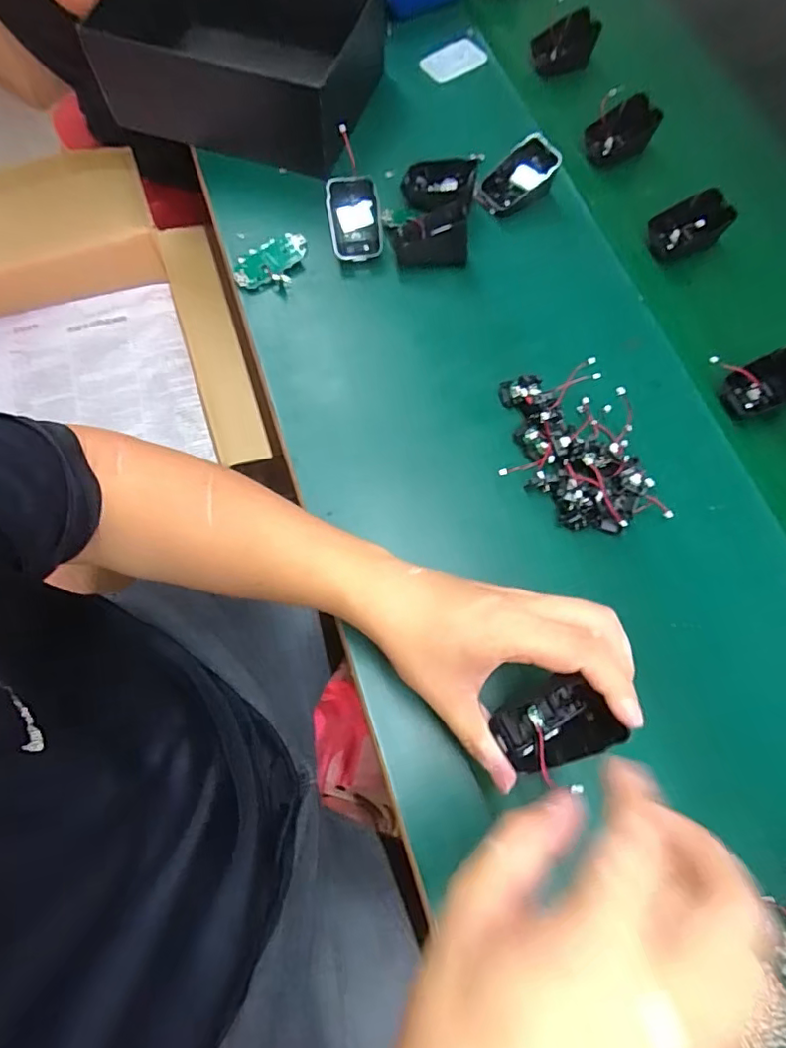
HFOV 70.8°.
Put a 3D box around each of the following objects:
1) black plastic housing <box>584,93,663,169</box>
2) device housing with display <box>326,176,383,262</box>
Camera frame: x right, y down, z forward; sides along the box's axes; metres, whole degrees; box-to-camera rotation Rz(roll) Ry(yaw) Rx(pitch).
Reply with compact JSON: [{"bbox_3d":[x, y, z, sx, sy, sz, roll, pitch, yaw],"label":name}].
[{"bbox_3d":[0.235,-0.398,0.563,0.077,0.030,0.041,-37,74,-11],"label":"black plastic housing"},{"bbox_3d":[-0.035,-0.279,0.506,0.047,0.013,0.066,-11,114,-7],"label":"device housing with display"}]

